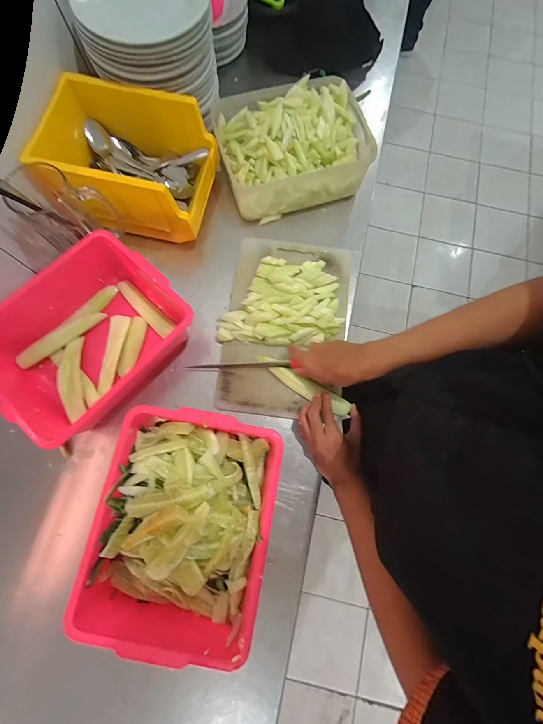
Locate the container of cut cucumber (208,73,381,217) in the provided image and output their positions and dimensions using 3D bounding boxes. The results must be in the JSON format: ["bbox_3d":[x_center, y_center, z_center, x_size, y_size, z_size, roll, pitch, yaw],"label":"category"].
[{"bbox_3d":[0.042,-0.441,0.607,0.287,0.095,0.223,-12,77,-4],"label":"container of cut cucumber"}]

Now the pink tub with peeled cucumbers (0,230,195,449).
[{"bbox_3d":[-0.317,-0.050,0.512,0.236,0.103,0.295,41,79,8],"label":"pink tub with peeled cucumbers"}]

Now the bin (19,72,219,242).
[{"bbox_3d":[-0.254,-0.371,0.557,0.259,0.135,0.195,13,76,2],"label":"bin"}]

